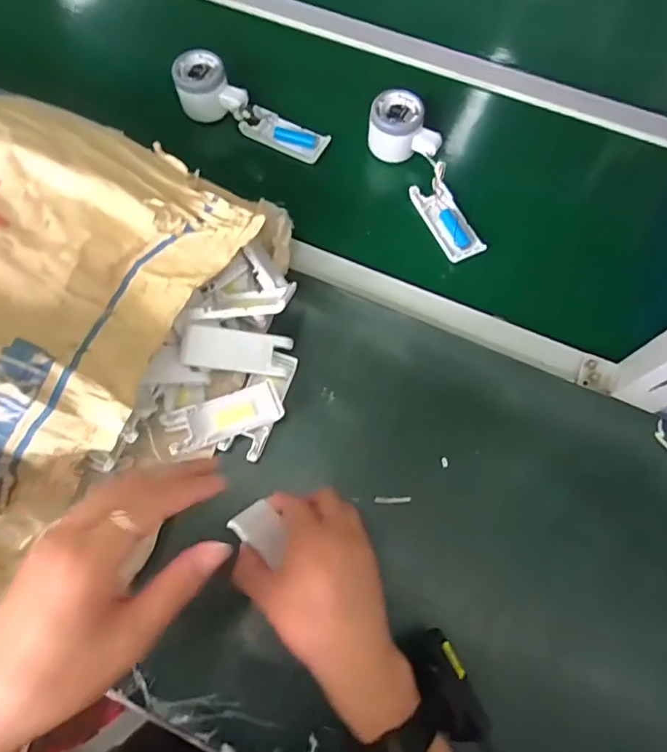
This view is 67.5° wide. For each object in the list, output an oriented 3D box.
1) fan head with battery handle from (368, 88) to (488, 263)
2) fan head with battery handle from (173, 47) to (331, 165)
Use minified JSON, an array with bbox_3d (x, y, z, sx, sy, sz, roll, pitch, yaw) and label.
[{"bbox_3d":[0.100,-0.219,0.557,0.061,0.043,0.205,-21,83,-10],"label":"fan head with battery handle"},{"bbox_3d":[-0.101,-0.312,0.589,0.183,0.050,0.058,29,70,-5],"label":"fan head with battery handle"}]

